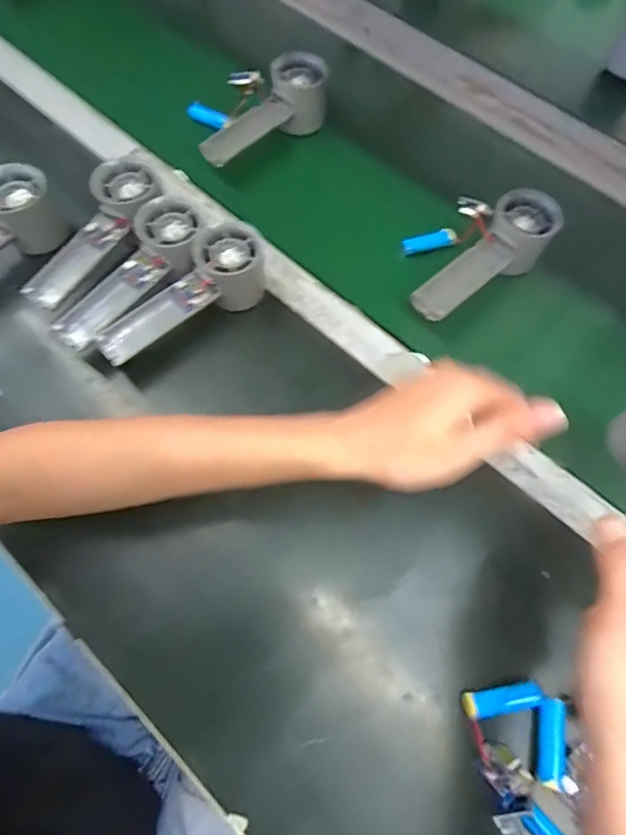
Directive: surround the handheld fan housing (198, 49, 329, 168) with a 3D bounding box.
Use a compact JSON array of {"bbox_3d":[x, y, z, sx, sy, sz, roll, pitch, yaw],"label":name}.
[{"bbox_3d":[-0.056,-0.320,0.499,0.160,0.065,0.056,-37,74,-16],"label":"handheld fan housing"}]

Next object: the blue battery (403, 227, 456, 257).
[{"bbox_3d":[0.116,-0.176,0.467,0.056,0.014,0.016,-12,69,-7],"label":"blue battery"}]

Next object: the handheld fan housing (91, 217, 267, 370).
[{"bbox_3d":[-0.113,-0.106,0.405,0.160,0.058,0.056,-32,73,-15],"label":"handheld fan housing"}]

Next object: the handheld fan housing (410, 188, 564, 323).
[{"bbox_3d":[0.154,-0.144,0.430,0.153,0.053,0.060,-40,75,-17],"label":"handheld fan housing"}]

